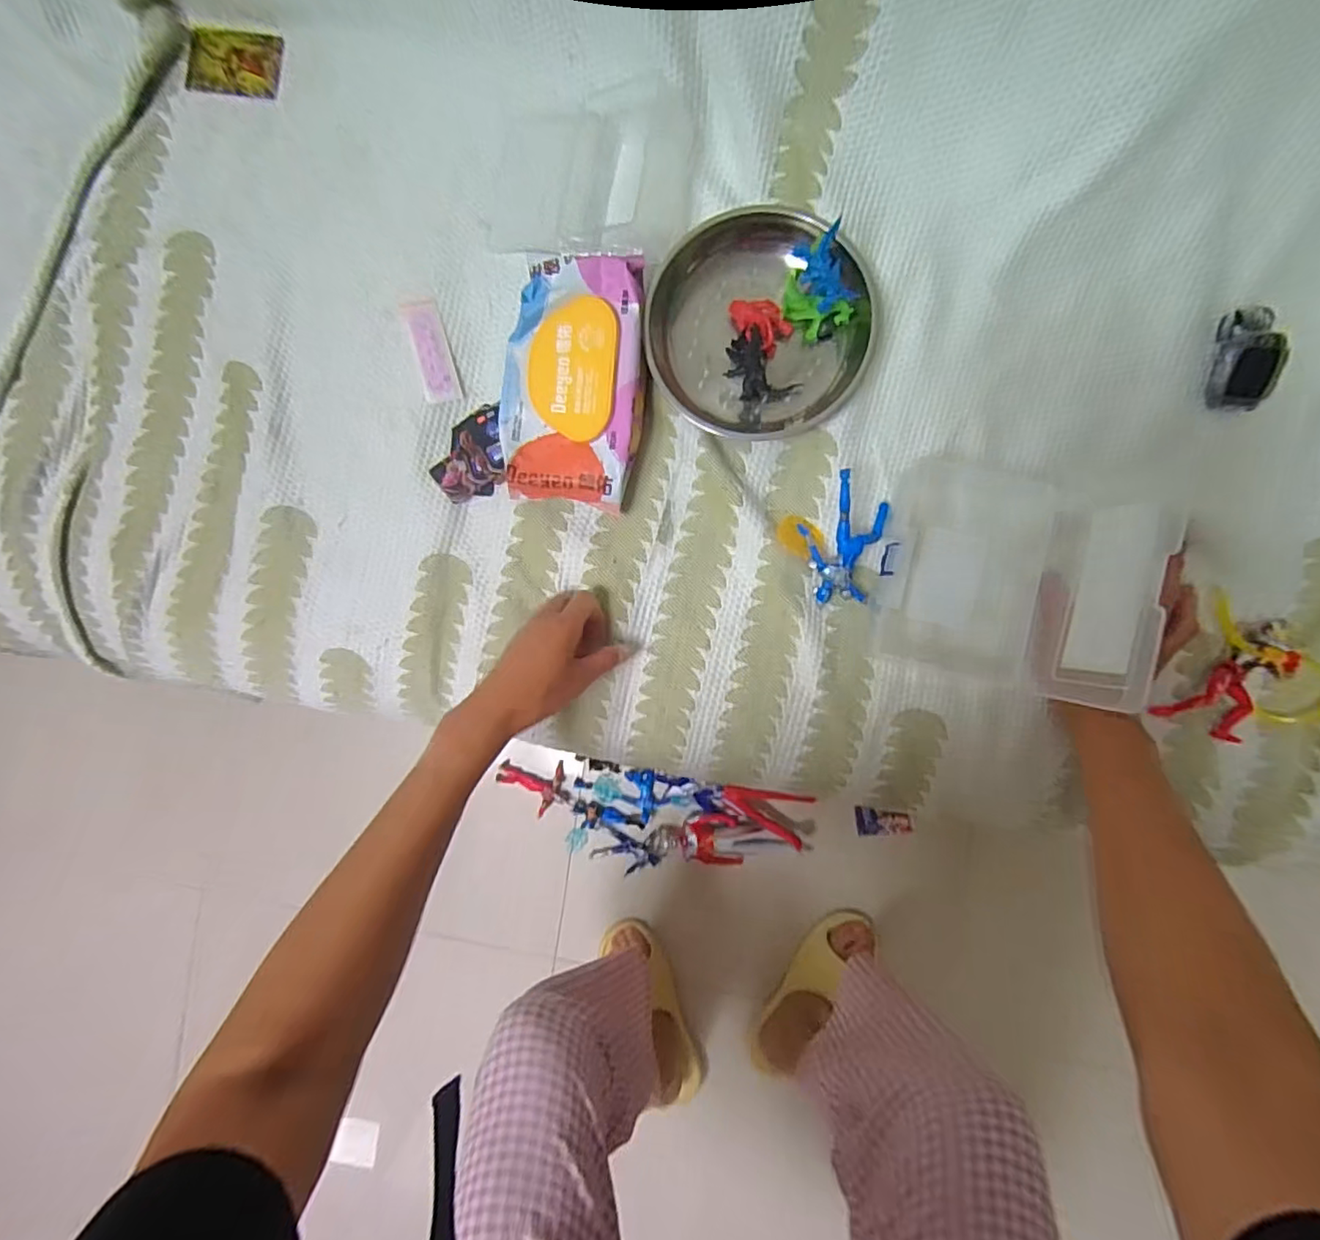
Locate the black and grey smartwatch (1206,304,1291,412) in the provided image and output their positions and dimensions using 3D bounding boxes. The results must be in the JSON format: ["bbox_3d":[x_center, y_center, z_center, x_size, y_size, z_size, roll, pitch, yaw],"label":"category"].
[{"bbox_3d":[0.468,-0.207,0.468,0.037,0.034,0.076,2,90,3],"label":"black and grey smartwatch"}]

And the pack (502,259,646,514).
[{"bbox_3d":[-0.070,-0.200,0.496,0.116,0.051,0.202,11,91,3],"label":"pack"}]

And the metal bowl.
[{"bbox_3d":[0.081,-0.245,0.494,0.179,0.034,0.172,0,90,3],"label":"metal bowl"}]

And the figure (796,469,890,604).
[{"bbox_3d":[0.151,-0.063,0.482,0.074,0.047,0.099,18,91,3],"label":"figure"}]

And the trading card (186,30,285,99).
[{"bbox_3d":[-0.387,-0.507,0.541,0.087,0.005,0.059,5,87,1],"label":"trading card"}]

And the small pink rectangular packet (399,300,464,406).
[{"bbox_3d":[-0.204,-0.241,0.530,0.031,0.012,0.088,-16,89,3],"label":"small pink rectangular packet"}]

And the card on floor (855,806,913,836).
[{"bbox_3d":[0.340,0.305,0.898,0.078,0.007,0.044,-6,89,13],"label":"card on floor"}]

